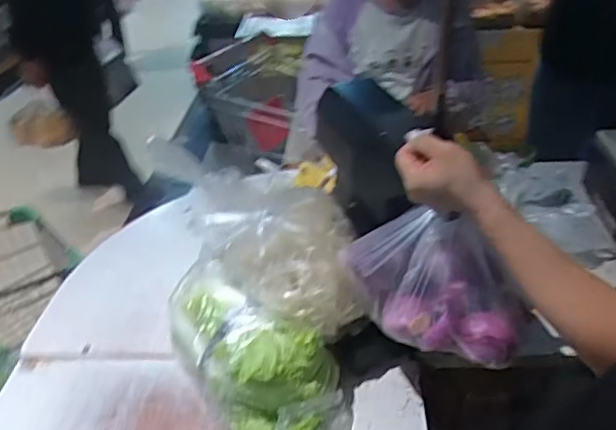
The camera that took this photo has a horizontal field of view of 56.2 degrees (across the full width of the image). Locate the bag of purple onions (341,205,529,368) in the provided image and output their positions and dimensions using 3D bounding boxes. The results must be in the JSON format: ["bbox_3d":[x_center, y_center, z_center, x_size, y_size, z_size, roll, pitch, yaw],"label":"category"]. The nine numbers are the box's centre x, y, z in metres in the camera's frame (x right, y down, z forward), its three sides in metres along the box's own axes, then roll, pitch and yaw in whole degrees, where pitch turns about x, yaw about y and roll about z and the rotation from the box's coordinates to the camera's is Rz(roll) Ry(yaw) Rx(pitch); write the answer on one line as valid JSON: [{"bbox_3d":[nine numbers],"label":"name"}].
[{"bbox_3d":[0.156,0.074,0.711,0.223,0.141,0.125,6,34,13],"label":"bag of purple onions"}]

